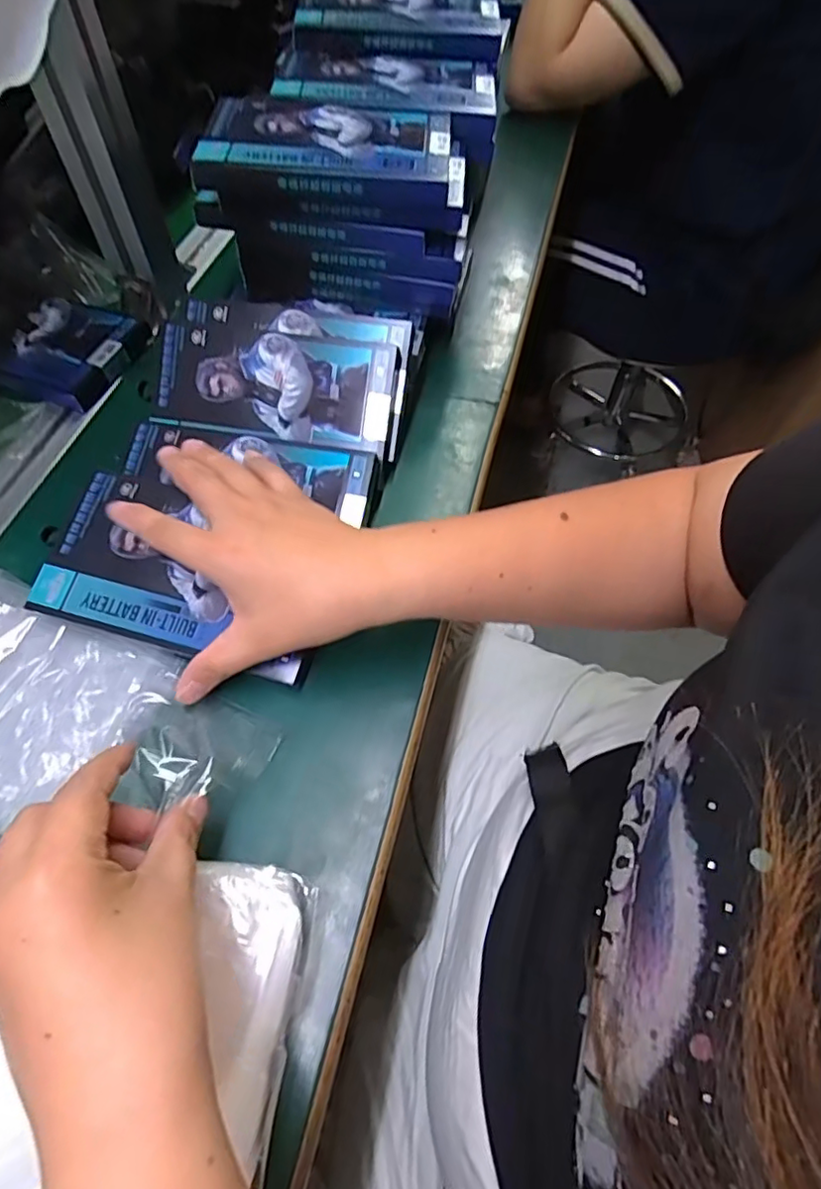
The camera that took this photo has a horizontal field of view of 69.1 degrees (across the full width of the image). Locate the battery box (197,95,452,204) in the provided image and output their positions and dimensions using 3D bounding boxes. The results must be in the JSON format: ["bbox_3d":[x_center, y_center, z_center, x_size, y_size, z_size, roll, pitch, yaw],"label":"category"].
[{"bbox_3d":[-0.056,-0.303,0.405,0.161,0.024,0.094,2,58,2],"label":"battery box"}]

